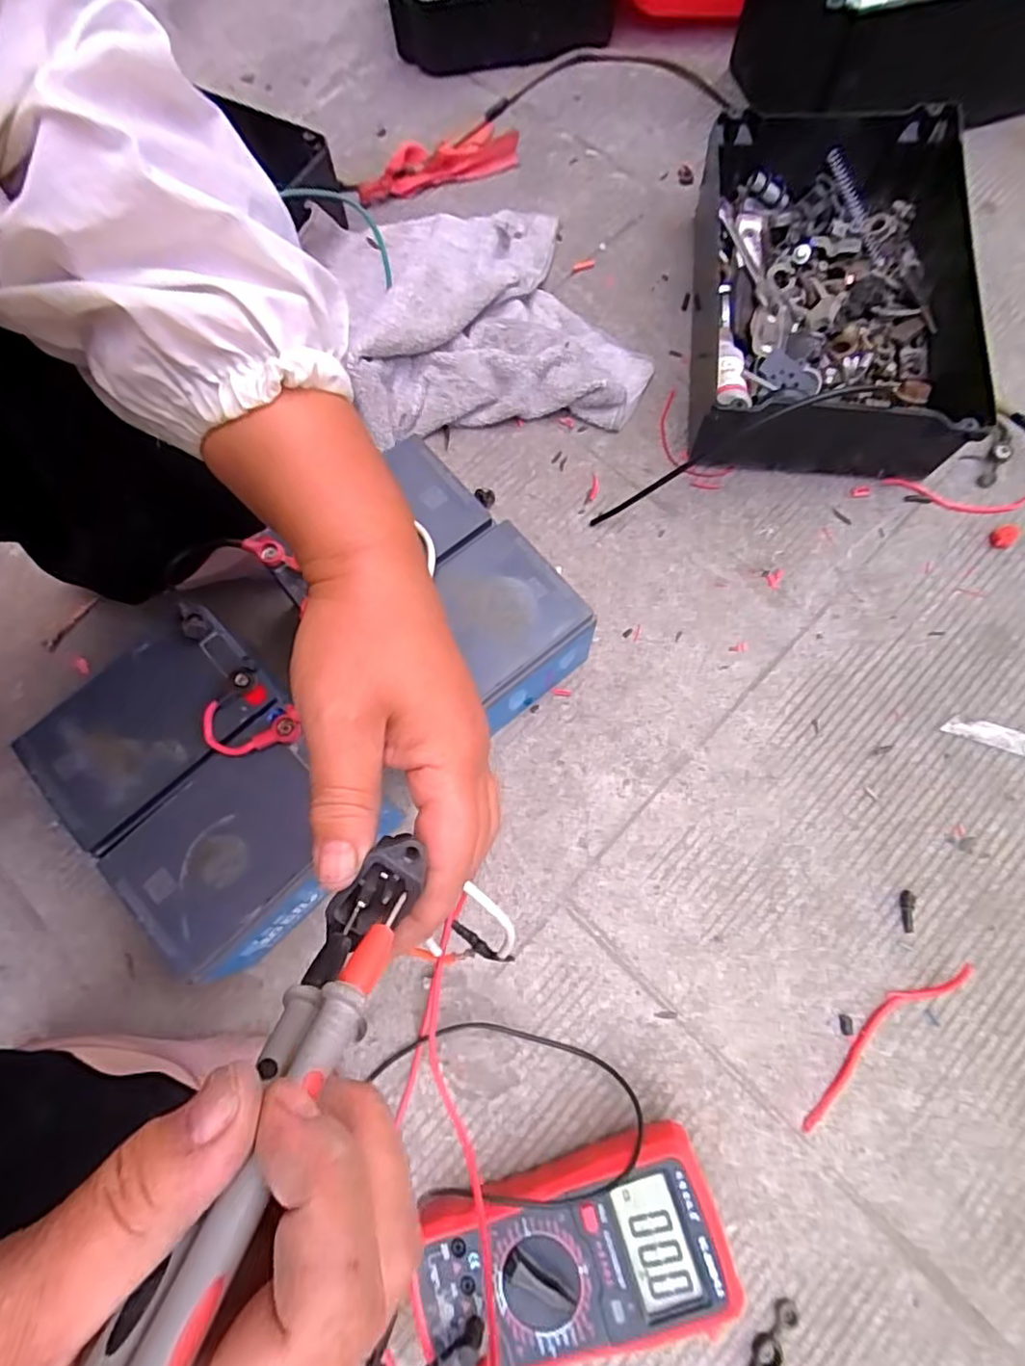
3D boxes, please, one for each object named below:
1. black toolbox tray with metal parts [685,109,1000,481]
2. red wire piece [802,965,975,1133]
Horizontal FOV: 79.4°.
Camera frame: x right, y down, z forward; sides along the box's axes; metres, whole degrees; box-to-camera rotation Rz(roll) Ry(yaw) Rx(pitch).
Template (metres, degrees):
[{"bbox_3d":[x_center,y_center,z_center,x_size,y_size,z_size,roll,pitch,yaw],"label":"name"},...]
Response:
[{"bbox_3d":[0.296,-0.353,0.562,0.242,0.092,0.365,7,75,4],"label":"black toolbox tray with metal parts"},{"bbox_3d":[0.256,0.245,0.430,0.163,0.004,0.028,-37,76,-8],"label":"red wire piece"}]

